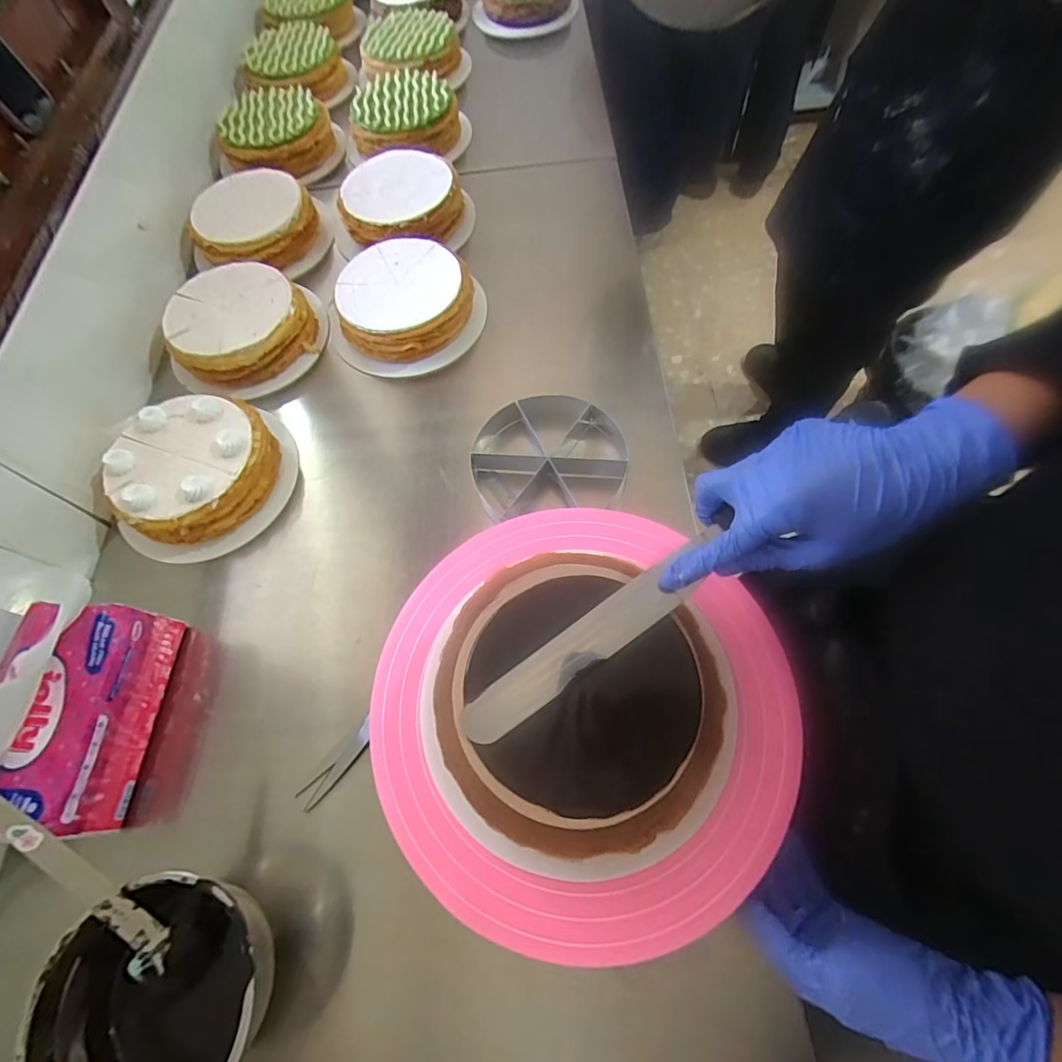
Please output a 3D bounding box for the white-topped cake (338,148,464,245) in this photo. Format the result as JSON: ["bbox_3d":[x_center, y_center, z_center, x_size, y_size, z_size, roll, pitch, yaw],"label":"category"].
[{"bbox_3d":[-0.191,-0.489,0.762,0.173,0.059,0.144,-6,64,0],"label":"white-topped cake"}]

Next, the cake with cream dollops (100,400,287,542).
[{"bbox_3d":[-0.380,-0.070,0.592,0.170,0.064,0.171,0,64,3],"label":"cake with cream dollops"}]

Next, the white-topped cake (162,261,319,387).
[{"bbox_3d":[-0.380,-0.275,0.688,0.181,0.061,0.171,-23,65,-8],"label":"white-topped cake"}]

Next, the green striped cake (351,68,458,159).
[{"bbox_3d":[-0.212,-0.675,0.852,0.155,0.077,0.167,-1,64,2],"label":"green striped cake"}]

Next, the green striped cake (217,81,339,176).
[{"bbox_3d":[-0.418,-0.657,0.852,0.172,0.057,0.194,-20,65,-7],"label":"green striped cake"}]

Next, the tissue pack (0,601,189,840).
[{"bbox_3d":[-0.409,0.164,0.467,0.101,0.107,0.187,2,64,4],"label":"tissue pack"}]

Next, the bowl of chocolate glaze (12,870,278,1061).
[{"bbox_3d":[-0.265,0.338,0.379,0.143,0.089,0.152,-1,64,2],"label":"bowl of chocolate glaze"}]

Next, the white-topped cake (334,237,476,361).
[{"bbox_3d":[-0.161,-0.304,0.682,0.178,0.067,0.166,-15,64,-5],"label":"white-topped cake"}]

